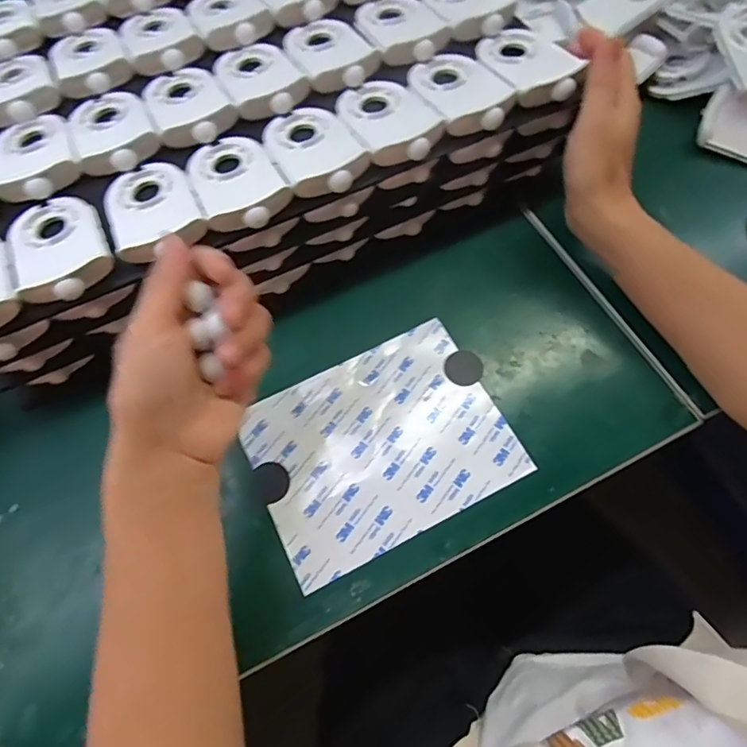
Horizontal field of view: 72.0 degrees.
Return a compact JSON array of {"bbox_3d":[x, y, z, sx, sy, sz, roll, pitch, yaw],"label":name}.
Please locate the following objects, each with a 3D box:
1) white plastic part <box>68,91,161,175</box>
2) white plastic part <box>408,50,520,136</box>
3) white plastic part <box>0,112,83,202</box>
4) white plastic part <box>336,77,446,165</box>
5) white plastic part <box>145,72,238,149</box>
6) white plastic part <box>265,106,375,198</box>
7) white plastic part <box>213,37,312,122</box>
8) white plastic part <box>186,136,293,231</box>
[{"bbox_3d":[-0.195,-0.184,0.379,0.057,0.011,0.090,-25,66,-8],"label":"white plastic part"},{"bbox_3d":[0.064,-0.212,0.379,0.059,0.013,0.089,-25,66,-8],"label":"white plastic part"},{"bbox_3d":[-0.251,-0.164,0.375,0.058,0.012,0.091,-26,66,-9],"label":"white plastic part"},{"bbox_3d":[0.009,-0.187,0.367,0.055,0.010,0.090,-25,66,-9],"label":"white plastic part"},{"bbox_3d":[-0.141,-0.205,0.386,0.057,0.009,0.088,-26,66,-9],"label":"white plastic part"},{"bbox_3d":[-0.042,-0.161,0.363,0.058,0.012,0.089,-27,67,-9],"label":"white plastic part"},{"bbox_3d":[-0.090,-0.233,0.397,0.058,0.011,0.089,-27,67,-9],"label":"white plastic part"},{"bbox_3d":[-0.095,-0.134,0.355,0.057,0.012,0.089,-25,66,-8],"label":"white plastic part"}]

